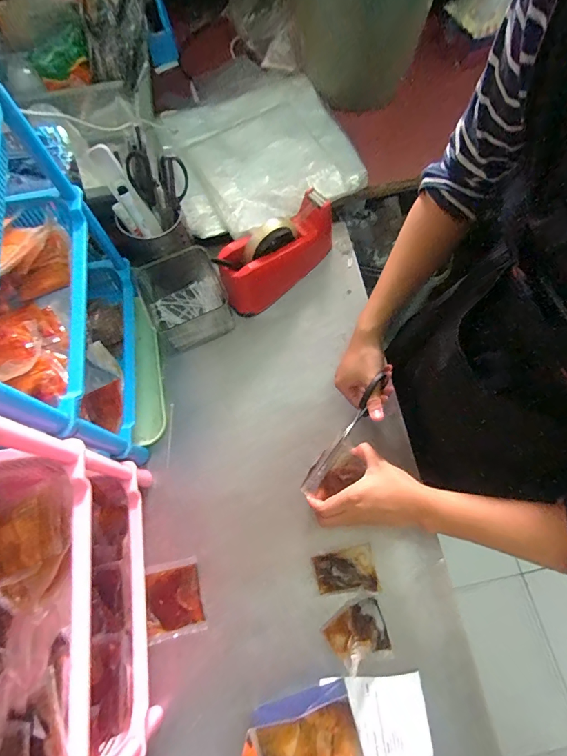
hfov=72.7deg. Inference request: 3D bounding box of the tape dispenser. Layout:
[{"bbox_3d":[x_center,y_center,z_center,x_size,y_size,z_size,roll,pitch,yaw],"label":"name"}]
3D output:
[{"bbox_3d":[-0.013,-0.196,0.603,0.074,0.113,0.213,40,76,16],"label":"tape dispenser"}]

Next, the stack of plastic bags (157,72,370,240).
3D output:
[{"bbox_3d":[-0.050,-0.405,0.679,0.319,0.040,0.316,-24,70,-6],"label":"stack of plastic bags"}]

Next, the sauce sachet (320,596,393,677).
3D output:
[{"bbox_3d":[0.086,0.303,0.454,0.072,0.021,0.062,-19,70,-4],"label":"sauce sachet"}]

